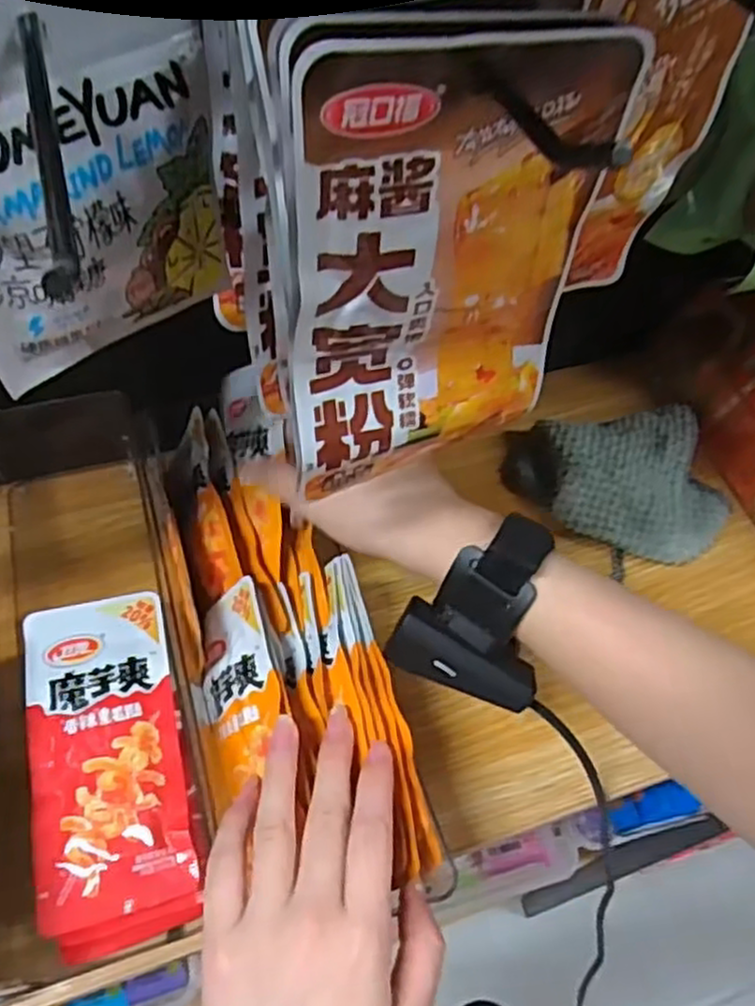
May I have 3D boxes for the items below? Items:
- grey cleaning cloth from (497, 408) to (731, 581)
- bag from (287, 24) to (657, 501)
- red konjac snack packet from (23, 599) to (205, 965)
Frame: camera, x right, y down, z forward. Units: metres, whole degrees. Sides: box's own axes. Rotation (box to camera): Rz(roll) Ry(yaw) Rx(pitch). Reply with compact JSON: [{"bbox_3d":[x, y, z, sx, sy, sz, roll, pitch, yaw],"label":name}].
[{"bbox_3d":[0.163,-0.013,0.490,0.133,0.034,0.114,-8,57,-10],"label":"grey cleaning cloth"},{"bbox_3d":[0.021,-0.063,0.211,0.089,0.126,0.021,-23,61,-19],"label":"bag"},{"bbox_3d":[-0.131,0.122,0.360,0.069,0.017,0.163,-12,58,-13],"label":"red konjac snack packet"}]

